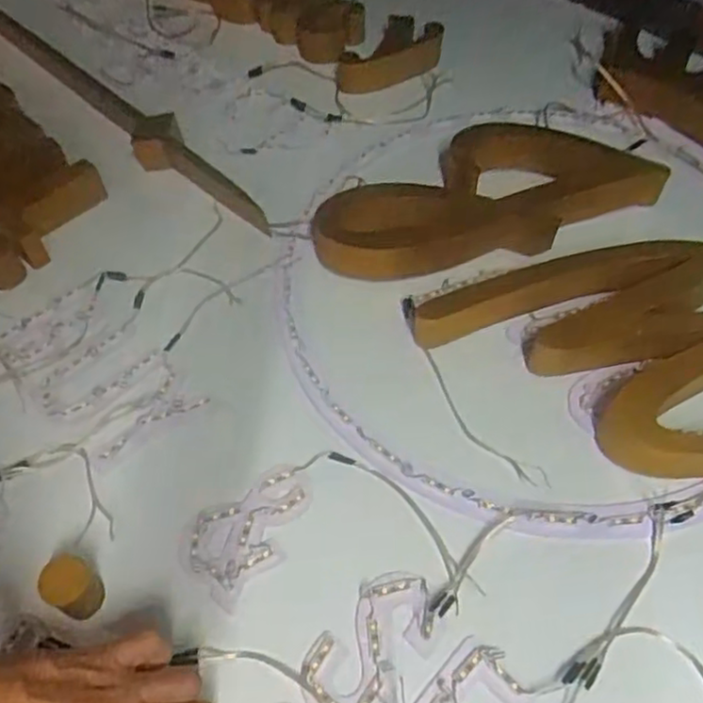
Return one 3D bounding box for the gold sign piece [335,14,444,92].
[{"bbox_3d":[0.047,-0.354,0.831,0.076,0.034,0.139,36,62,23],"label":"gold sign piece"}]

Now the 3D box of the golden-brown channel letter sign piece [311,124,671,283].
[{"bbox_3d":[0.132,-0.158,0.696,0.349,0.047,0.154,-10,55,-7],"label":"golden-brown channel letter sign piece"}]

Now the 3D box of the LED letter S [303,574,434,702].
[{"bbox_3d":[0.016,0.200,0.470,0.061,0.005,0.108,34,62,22],"label":"LED letter S"}]

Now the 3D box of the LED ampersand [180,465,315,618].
[{"bbox_3d":[-0.076,0.131,0.519,0.069,0.004,0.106,37,63,24],"label":"LED ampersand"}]

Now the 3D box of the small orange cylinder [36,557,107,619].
[{"bbox_3d":[-0.192,0.162,0.474,0.029,0.044,0.032,27,59,18],"label":"small orange cylinder"}]

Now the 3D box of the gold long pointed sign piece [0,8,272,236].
[{"bbox_3d":[-0.291,-0.298,0.804,0.052,0.042,0.562,-39,63,-23],"label":"gold long pointed sign piece"}]

